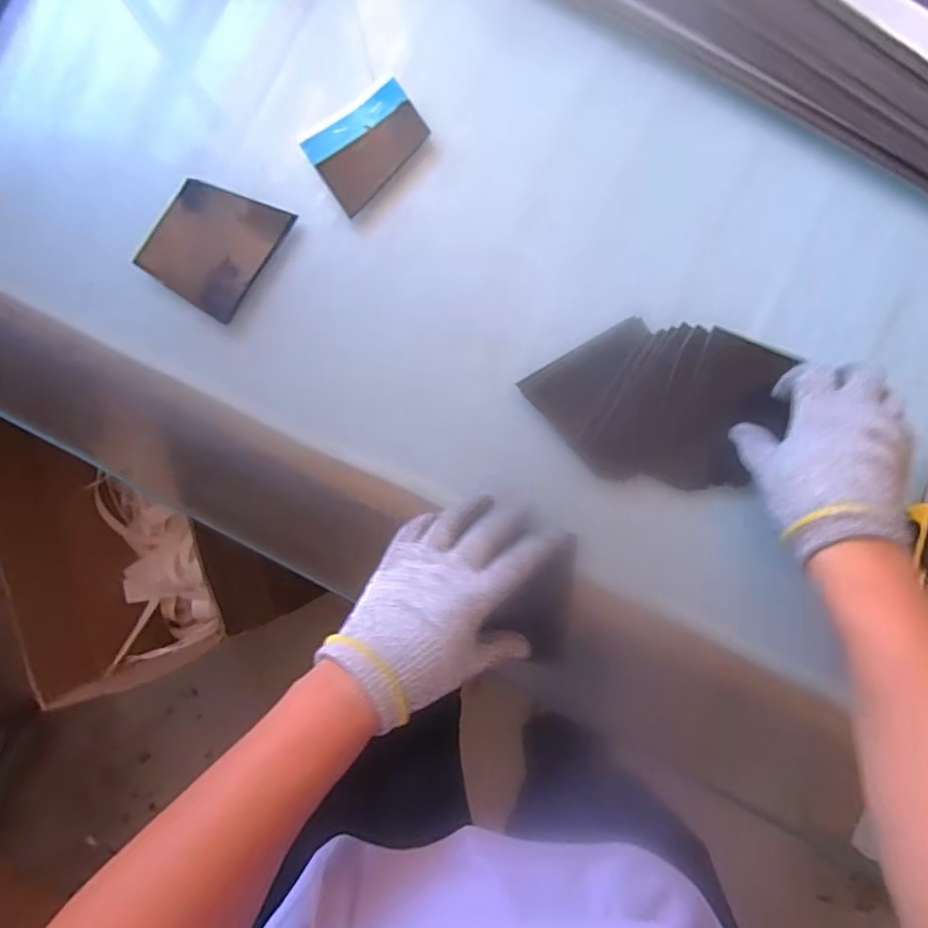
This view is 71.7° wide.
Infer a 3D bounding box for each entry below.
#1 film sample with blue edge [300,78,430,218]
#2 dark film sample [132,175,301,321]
[{"bbox_3d":[-0.073,-0.247,0.503,0.090,0.015,0.065,-41,83,2],"label":"film sample with blue edge"},{"bbox_3d":[-0.198,-0.174,0.503,0.096,0.007,0.095,33,90,7],"label":"dark film sample"}]

